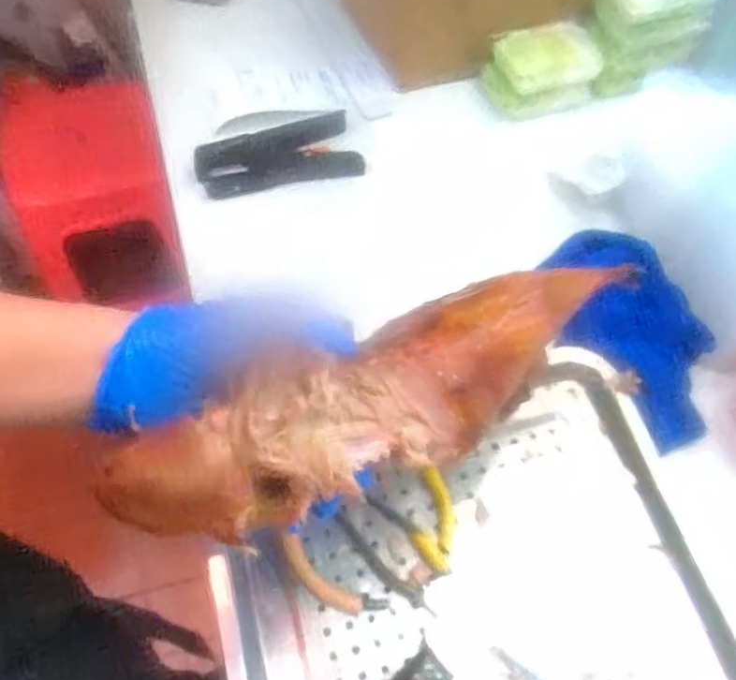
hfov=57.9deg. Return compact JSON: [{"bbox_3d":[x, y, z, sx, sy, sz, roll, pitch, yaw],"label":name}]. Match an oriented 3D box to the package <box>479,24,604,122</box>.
[{"bbox_3d":[0.186,-0.289,0.718,0.117,0.060,0.078,-6,59,-4],"label":"package"}]

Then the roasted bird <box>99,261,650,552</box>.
[{"bbox_3d":[0.015,0.020,0.337,0.278,0.061,0.076,-23,62,-22],"label":"roasted bird"}]

